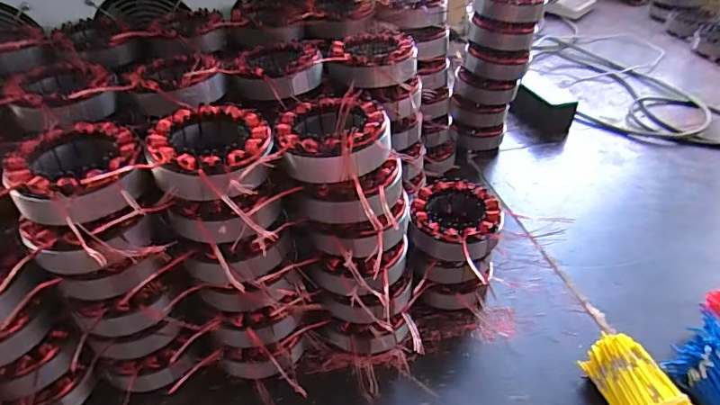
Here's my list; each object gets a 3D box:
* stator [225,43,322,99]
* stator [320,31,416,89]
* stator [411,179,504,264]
[{"bbox_3d":[-0.083,-0.130,0.497,0.084,0.034,0.091,1,39,-1],"label":"stator"},{"bbox_3d":[0.013,-0.143,0.511,0.089,0.035,0.091,2,39,0],"label":"stator"},{"bbox_3d":[0.093,0.021,0.486,0.085,0.041,0.089,1,39,-1],"label":"stator"}]

